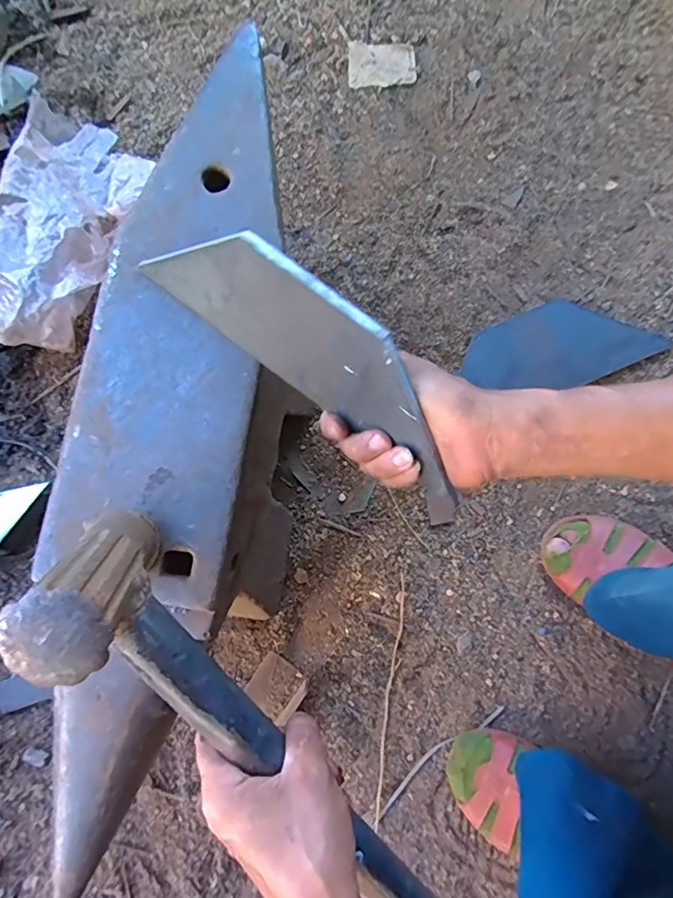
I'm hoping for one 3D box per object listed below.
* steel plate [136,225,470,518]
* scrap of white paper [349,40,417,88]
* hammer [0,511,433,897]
[{"bbox_3d":[-0.008,-0.055,0.319,0.267,0.114,0.007,41,63,-3],"label":"steel plate"},{"bbox_3d":[0.055,-0.463,0.597,0.079,0.006,0.059,2,80,1],"label":"scrap of white paper"},{"bbox_3d":[-0.042,0.199,0.320,0.042,0.125,0.370,-38,106,-6],"label":"hammer"}]

